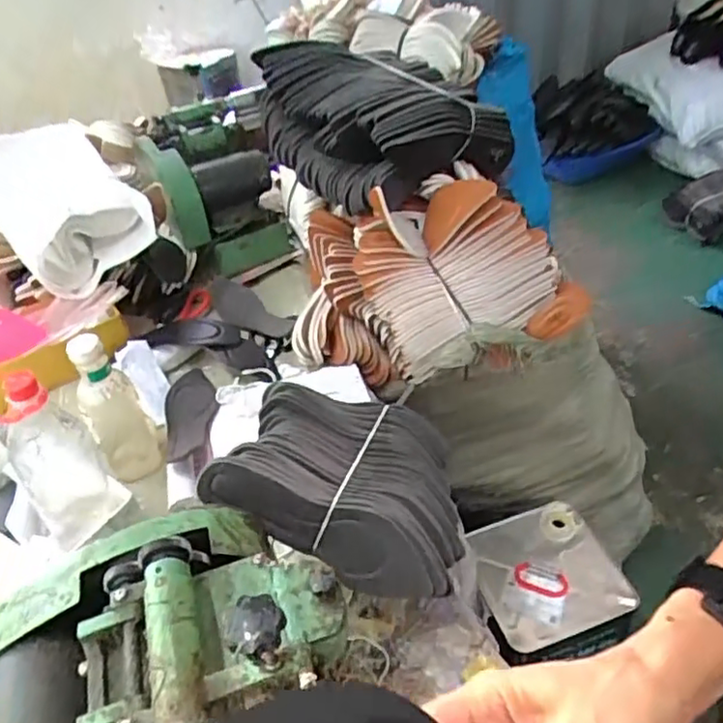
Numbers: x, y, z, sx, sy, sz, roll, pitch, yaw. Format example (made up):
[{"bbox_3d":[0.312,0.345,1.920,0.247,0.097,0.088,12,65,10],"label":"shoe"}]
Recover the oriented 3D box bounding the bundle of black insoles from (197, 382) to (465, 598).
[{"bbox_3d":[-0.013,0.138,0.775,0.277,0.095,0.300,23,19,-1],"label":"bundle of black insoles"}]

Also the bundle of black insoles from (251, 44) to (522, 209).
[{"bbox_3d":[0.030,-0.377,1.021,0.353,0.202,0.253,24,49,32],"label":"bundle of black insoles"}]

